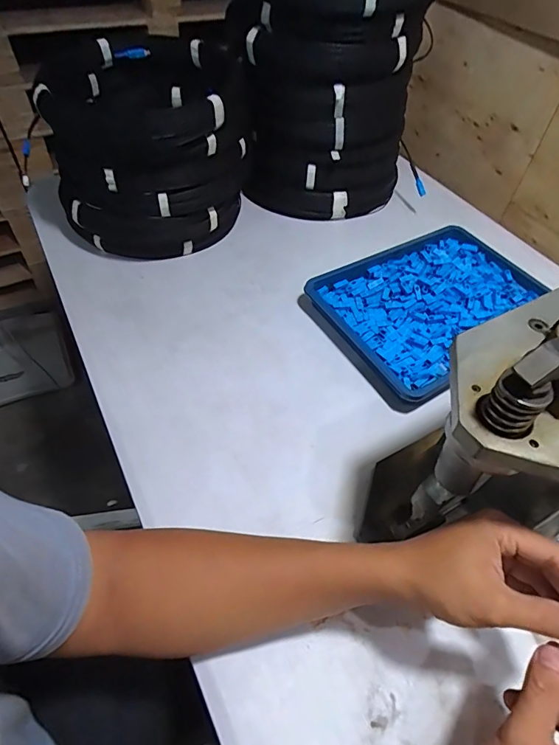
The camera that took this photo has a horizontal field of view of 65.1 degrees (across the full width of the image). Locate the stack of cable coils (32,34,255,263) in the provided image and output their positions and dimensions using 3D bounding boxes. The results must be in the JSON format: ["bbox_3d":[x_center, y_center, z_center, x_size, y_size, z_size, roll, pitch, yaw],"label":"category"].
[{"bbox_3d":[-0.174,-0.338,0.671,0.251,0.224,0.280,5,51,0],"label":"stack of cable coils"}]

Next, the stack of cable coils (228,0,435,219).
[{"bbox_3d":[0.075,-0.488,0.735,0.281,0.352,0.289,5,51,0],"label":"stack of cable coils"}]

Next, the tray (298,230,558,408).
[{"bbox_3d":[0.225,-0.100,0.644,0.305,0.042,0.229,-25,57,-22],"label":"tray"}]

